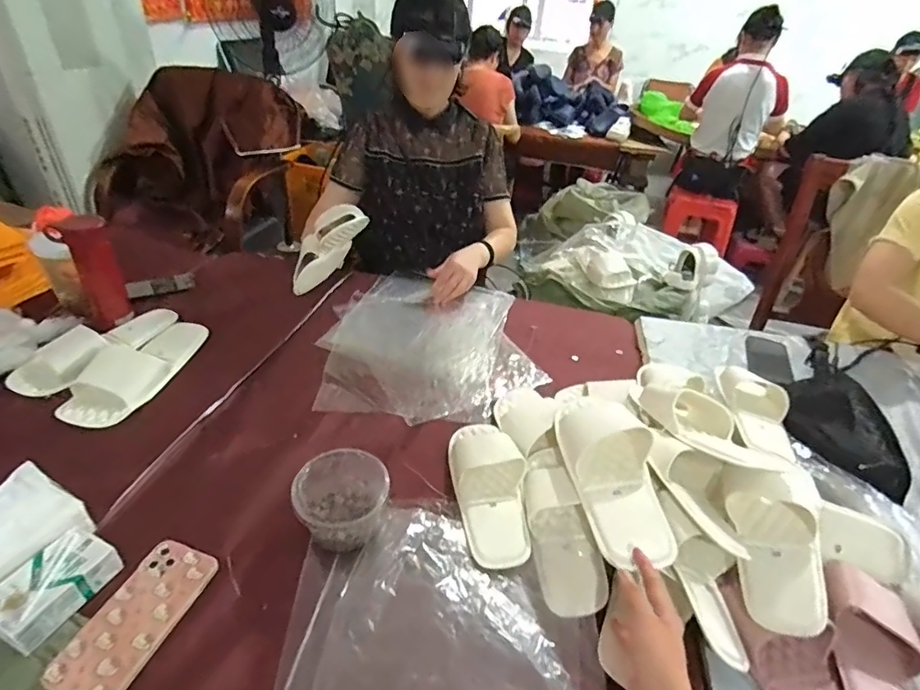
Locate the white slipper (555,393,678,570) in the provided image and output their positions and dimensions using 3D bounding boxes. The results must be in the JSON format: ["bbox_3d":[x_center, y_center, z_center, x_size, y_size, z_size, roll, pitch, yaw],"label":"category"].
[{"bbox_3d":[0.197,0.159,0.632,0.099,0.069,0.241,-1,47,-10],"label":"white slipper"}]

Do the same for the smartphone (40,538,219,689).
[{"bbox_3d":[-0.350,0.294,0.534,0.084,0.011,0.163,15,37,12],"label":"smartphone"}]

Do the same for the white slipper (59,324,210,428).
[{"bbox_3d":[-0.539,0.029,0.830,0.096,0.061,0.260,9,36,5],"label":"white slipper"}]

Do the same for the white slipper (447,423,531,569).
[{"bbox_3d":[0.044,0.193,0.699,0.096,0.047,0.234,-2,36,-11],"label":"white slipper"}]

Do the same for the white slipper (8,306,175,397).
[{"bbox_3d":[-0.639,-0.006,0.871,0.109,0.055,0.266,18,37,16],"label":"white slipper"}]

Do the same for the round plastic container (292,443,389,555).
[{"bbox_3d":[-0.149,0.197,0.634,0.114,0.080,0.096,4,36,-2],"label":"round plastic container"}]

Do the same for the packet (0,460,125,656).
[{"bbox_3d":[-0.472,0.230,0.538,0.135,0.097,0.127,20,38,19],"label":"packet"}]

